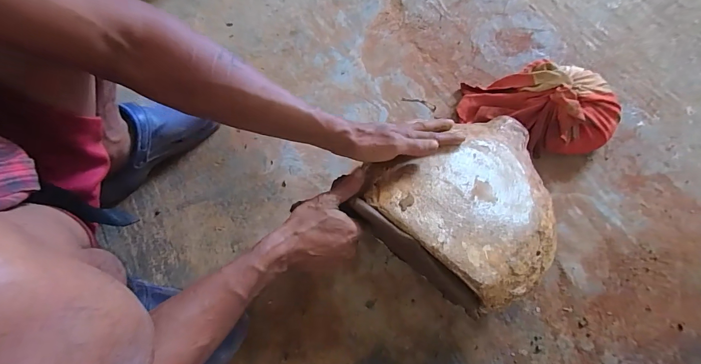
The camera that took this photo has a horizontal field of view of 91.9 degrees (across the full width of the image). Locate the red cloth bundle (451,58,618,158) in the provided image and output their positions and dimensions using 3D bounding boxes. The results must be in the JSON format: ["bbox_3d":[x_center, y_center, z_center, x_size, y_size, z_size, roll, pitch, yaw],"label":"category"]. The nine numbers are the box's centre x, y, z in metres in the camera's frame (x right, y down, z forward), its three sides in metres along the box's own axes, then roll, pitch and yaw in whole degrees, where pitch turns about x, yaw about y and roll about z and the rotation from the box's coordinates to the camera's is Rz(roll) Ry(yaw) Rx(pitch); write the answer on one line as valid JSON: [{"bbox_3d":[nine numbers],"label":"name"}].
[{"bbox_3d":[0.325,-0.131,0.578,0.256,0.086,0.170,-6,71,-1],"label":"red cloth bundle"}]

